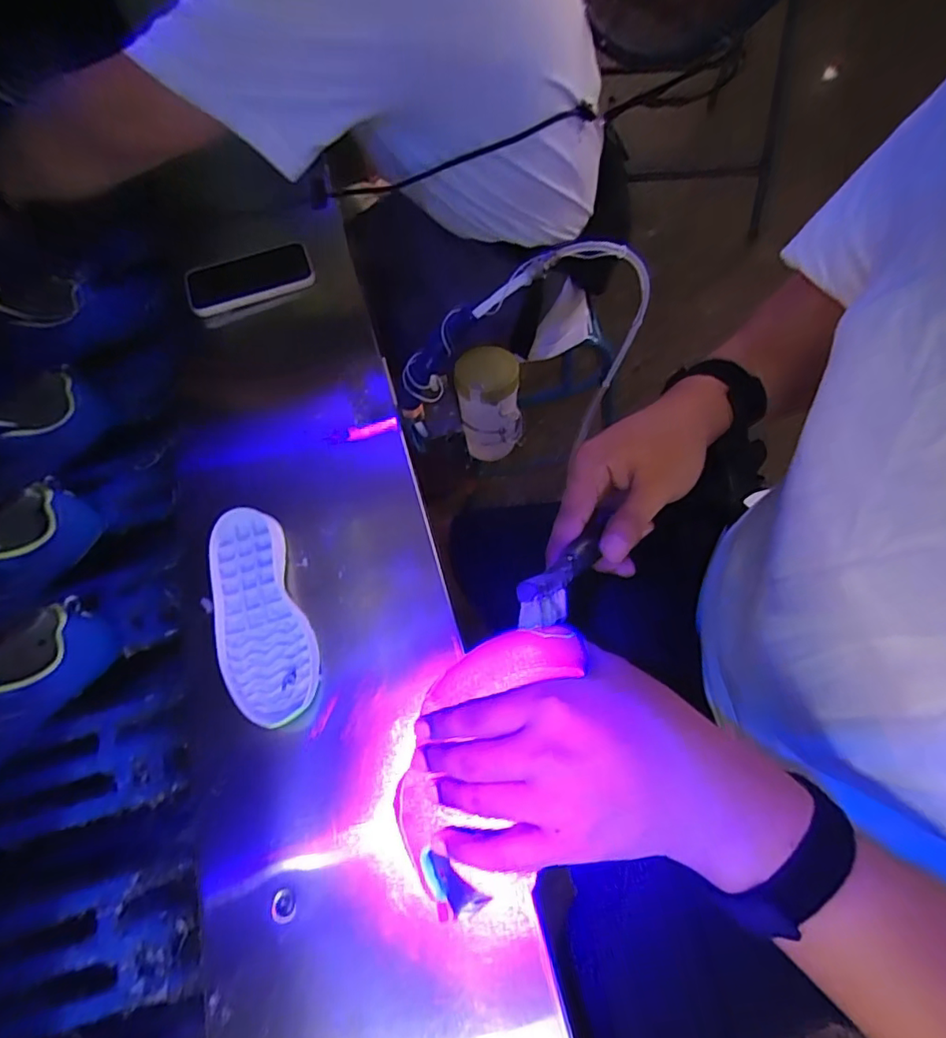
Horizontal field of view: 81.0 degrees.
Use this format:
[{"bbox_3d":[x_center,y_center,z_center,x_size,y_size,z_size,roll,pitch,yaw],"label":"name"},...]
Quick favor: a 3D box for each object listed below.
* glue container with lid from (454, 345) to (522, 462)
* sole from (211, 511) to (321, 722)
[{"bbox_3d":[0.019,-0.138,0.681,0.076,0.133,0.069,-3,62,-2],"label":"glue container with lid"},{"bbox_3d":[-0.194,0.083,0.495,0.080,0.021,0.197,-21,64,-10],"label":"sole"}]

